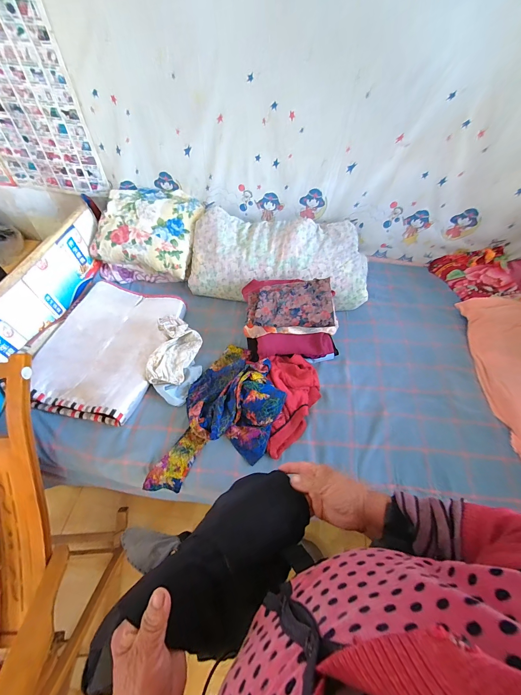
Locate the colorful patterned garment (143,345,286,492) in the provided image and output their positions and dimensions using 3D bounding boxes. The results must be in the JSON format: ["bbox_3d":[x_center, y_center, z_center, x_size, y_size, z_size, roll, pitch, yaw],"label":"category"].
[{"bbox_3d":[-0.100,0.195,0.858,0.281,0.131,0.484,20,56,14],"label":"colorful patterned garment"}]

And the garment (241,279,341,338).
[{"bbox_3d":[0.107,-0.135,0.974,0.315,0.098,0.169,0,53,-1],"label":"garment"}]

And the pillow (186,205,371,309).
[{"bbox_3d":[0.089,-0.379,1.181,0.711,0.196,0.384,11,54,7],"label":"pillow"}]

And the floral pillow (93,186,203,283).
[{"bbox_3d":[-0.462,-0.514,1.221,0.391,0.158,0.403,11,71,-3],"label":"floral pillow"}]

